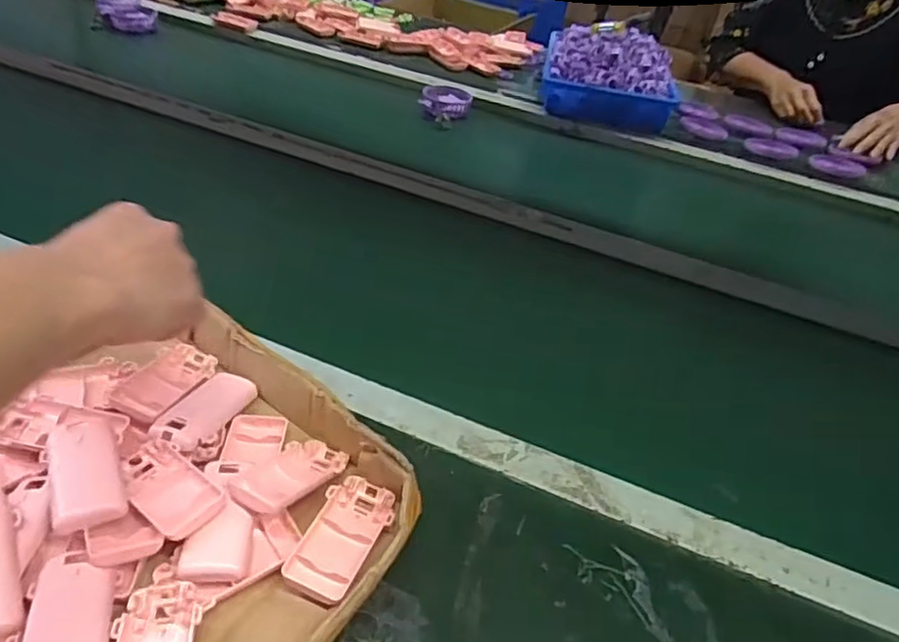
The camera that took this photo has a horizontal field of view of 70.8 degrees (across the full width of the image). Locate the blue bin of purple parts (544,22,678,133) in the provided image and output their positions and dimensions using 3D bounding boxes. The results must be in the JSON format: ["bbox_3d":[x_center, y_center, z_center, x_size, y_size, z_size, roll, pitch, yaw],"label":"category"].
[{"bbox_3d":[0.312,-0.484,1.225,0.249,0.116,0.248,15,40,6],"label":"blue bin of purple parts"}]

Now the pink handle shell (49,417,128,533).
[{"bbox_3d":[-0.255,0.106,0.442,0.042,0.024,0.089,-15,46,-27],"label":"pink handle shell"}]

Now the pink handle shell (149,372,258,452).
[{"bbox_3d":[-0.199,0.071,0.515,0.042,0.018,0.090,19,40,13],"label":"pink handle shell"}]

